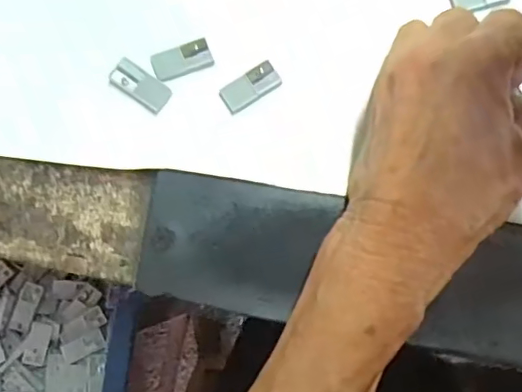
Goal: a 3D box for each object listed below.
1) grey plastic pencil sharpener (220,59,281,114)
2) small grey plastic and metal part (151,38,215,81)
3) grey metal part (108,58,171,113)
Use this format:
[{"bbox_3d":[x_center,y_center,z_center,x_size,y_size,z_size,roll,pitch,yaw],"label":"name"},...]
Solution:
[{"bbox_3d":[-0.005,-0.050,0.258,0.028,0.004,0.015,-33,82,-4],"label":"grey plastic pencil sharpener"},{"bbox_3d":[-0.037,-0.064,0.260,0.028,0.004,0.014,-21,81,-2],"label":"small grey plastic and metal part"},{"bbox_3d":[-0.056,-0.051,0.257,0.029,0.004,0.014,35,83,6],"label":"grey metal part"}]

